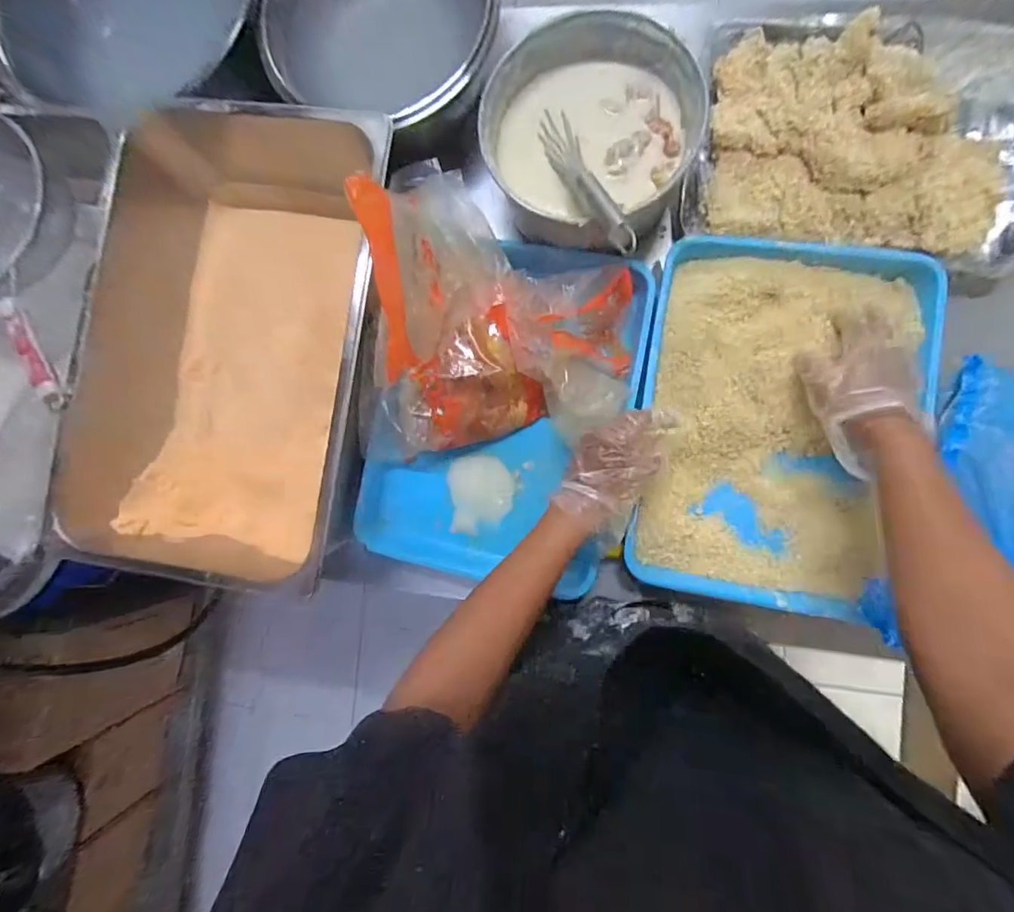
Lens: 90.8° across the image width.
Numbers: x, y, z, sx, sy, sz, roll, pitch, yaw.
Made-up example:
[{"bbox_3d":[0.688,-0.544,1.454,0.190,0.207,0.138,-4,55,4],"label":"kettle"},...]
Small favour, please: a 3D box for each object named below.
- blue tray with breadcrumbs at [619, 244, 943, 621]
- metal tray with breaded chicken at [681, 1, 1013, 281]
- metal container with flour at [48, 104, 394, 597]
[{"bbox_3d":[0.312,-0.039,0.579,0.295,0.043,0.410,7,88,8],"label":"blue tray with breadcrumbs"},{"bbox_3d":[0.411,-0.379,0.579,0.362,0.047,0.291,7,88,8],"label":"metal tray with breaded chicken"},{"bbox_3d":[-0.329,-0.120,0.609,0.311,0.140,0.535,12,89,8],"label":"metal container with flour"}]

